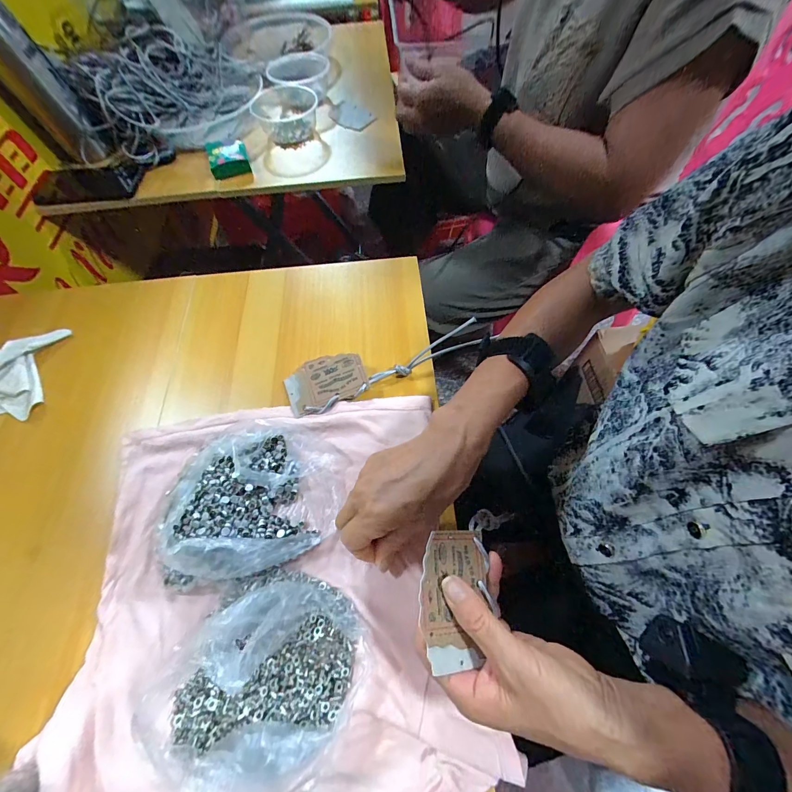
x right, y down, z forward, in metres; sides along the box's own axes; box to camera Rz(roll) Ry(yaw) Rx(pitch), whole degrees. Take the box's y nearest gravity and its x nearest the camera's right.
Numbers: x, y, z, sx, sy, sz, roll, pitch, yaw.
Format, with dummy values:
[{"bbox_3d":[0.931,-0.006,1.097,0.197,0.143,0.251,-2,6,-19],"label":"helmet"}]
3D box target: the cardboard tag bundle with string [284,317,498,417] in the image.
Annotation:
[{"bbox_3d":[-0.017,-0.040,0.372,0.210,0.013,0.057,-24,73,-3],"label":"cardboard tag bundle with string"}]

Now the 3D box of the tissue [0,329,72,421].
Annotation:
[{"bbox_3d":[-0.450,-0.028,0.400,0.097,0.020,0.111,-1,64,2],"label":"tissue"}]

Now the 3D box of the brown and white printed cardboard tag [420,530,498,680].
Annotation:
[{"bbox_3d":[0.041,0.139,0.242,0.049,0.005,0.085,16,61,-16],"label":"brown and white printed cardboard tag"}]

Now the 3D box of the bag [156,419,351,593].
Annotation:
[{"bbox_3d":[-0.134,0.086,0.310,0.172,0.031,0.139,-24,65,-9],"label":"bag"}]

